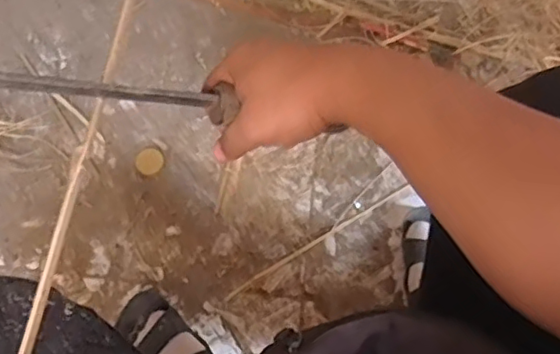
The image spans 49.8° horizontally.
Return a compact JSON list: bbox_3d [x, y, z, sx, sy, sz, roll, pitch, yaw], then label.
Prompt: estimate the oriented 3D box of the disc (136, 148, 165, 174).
[{"bbox_3d":[-0.183,-0.022,0.848,0.037,0.004,0.039,0,71,1],"label":"disc"}]

